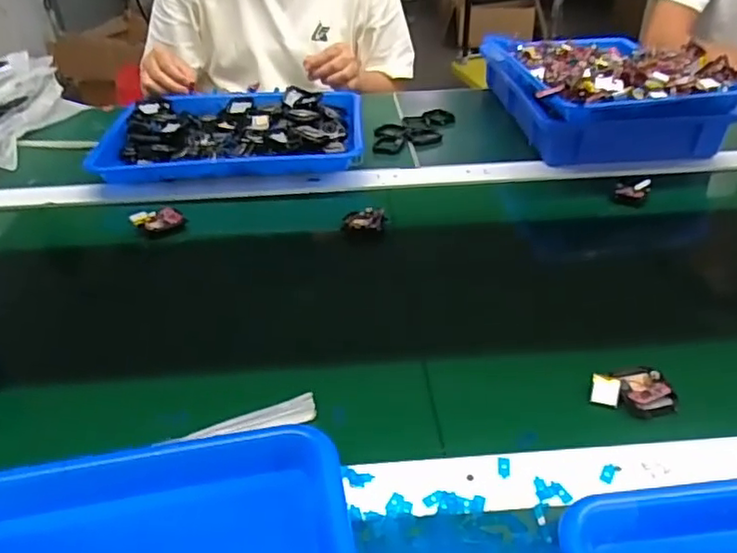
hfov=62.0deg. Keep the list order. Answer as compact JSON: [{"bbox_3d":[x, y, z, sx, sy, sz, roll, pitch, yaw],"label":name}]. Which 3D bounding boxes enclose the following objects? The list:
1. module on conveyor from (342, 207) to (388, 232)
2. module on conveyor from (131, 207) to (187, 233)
[{"bbox_3d":[-0.004,-0.061,0.666,0.047,0.014,0.029,1,37,4],"label":"module on conveyor"},{"bbox_3d":[-0.230,-0.062,0.673,0.053,0.020,0.020,-18,40,-21],"label":"module on conveyor"}]

